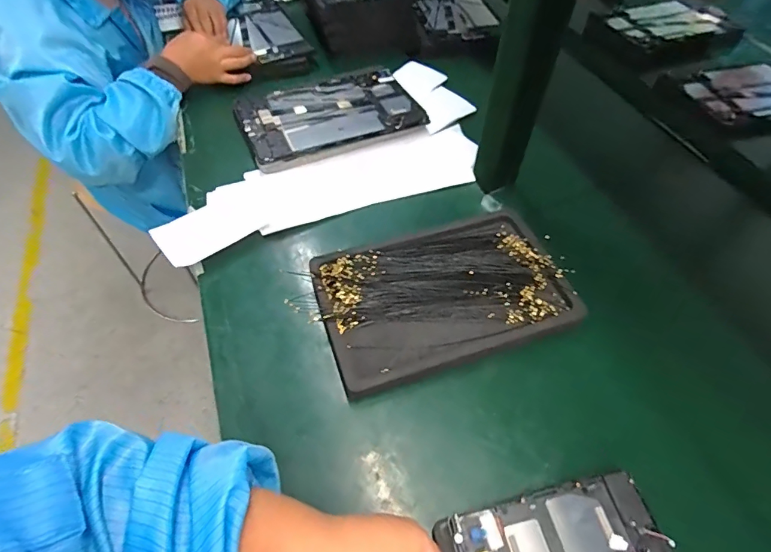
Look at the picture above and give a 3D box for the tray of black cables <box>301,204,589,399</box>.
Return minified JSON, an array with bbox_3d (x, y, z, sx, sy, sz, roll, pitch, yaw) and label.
[{"bbox_3d":[0.056,0.014,0.452,0.246,0.025,0.174,-16,58,-13],"label":"tray of black cables"}]

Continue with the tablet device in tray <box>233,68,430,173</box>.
[{"bbox_3d":[-0.080,-0.234,0.623,0.248,0.022,0.159,-19,59,-15],"label":"tablet device in tray"}]

